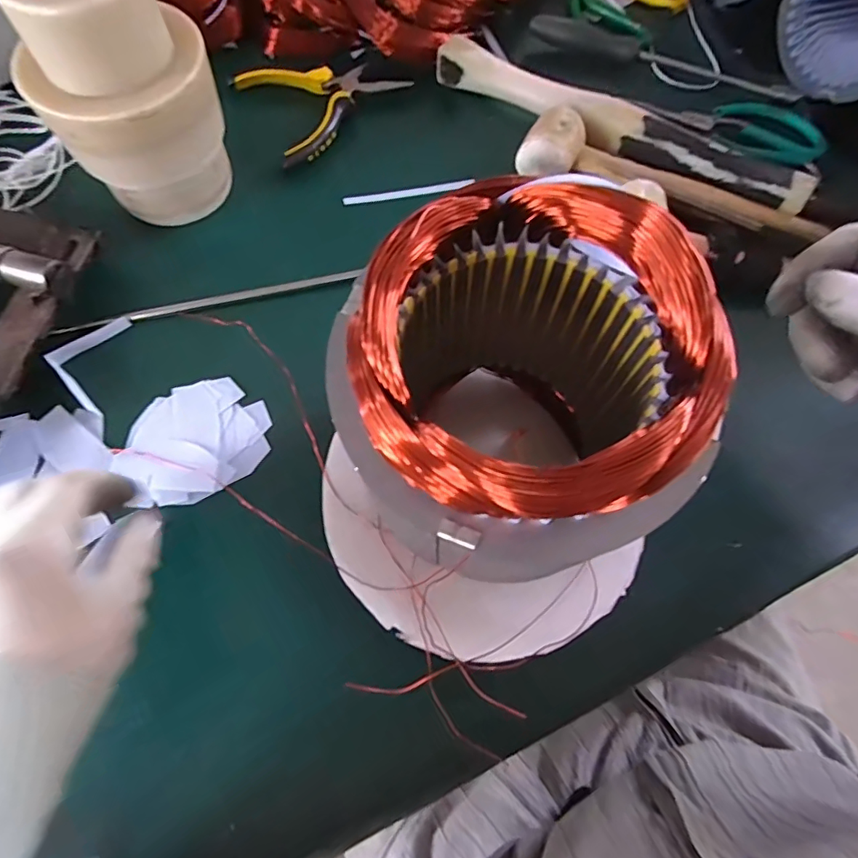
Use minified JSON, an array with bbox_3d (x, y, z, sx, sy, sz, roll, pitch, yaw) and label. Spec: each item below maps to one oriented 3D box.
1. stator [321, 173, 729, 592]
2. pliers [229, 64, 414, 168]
[{"bbox_3d":[0.032,-0.004,0.247,0.113,0.174,0.129,27,70,7],"label":"stator"},{"bbox_3d":[-0.093,-0.297,0.456,0.131,0.017,0.109,-35,74,-14],"label":"pliers"}]

